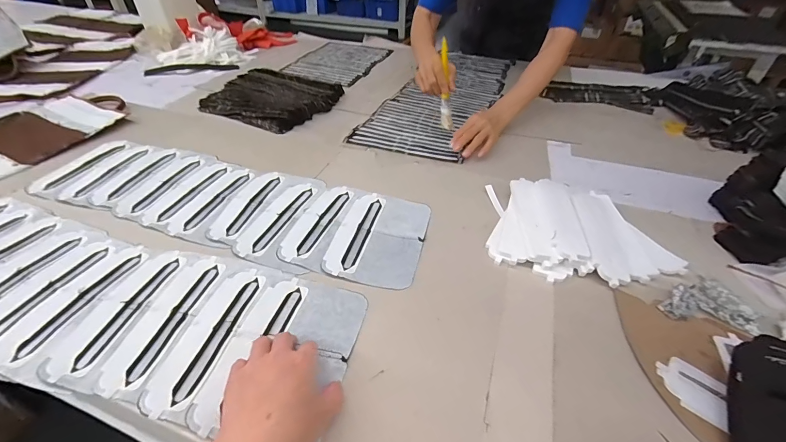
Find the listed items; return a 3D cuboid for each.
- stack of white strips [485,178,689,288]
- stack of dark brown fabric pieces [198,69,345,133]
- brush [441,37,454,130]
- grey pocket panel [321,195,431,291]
[{"bbox_3d":[0.276,0.003,0.540,0.246,0.032,0.206,5,40,4],"label":"stack of white strips"},{"bbox_3d":[-0.299,-0.318,0.897,0.285,0.039,0.261,18,43,20],"label":"stack of dark brown fabric pieces"},{"bbox_3d":[0.111,-0.283,0.742,0.020,0.179,0.021,-9,19,-12],"label":"brush"},{"bbox_3d":[-0.018,0.021,0.539,0.126,0.005,0.188,10,40,11],"label":"grey pocket panel"}]

